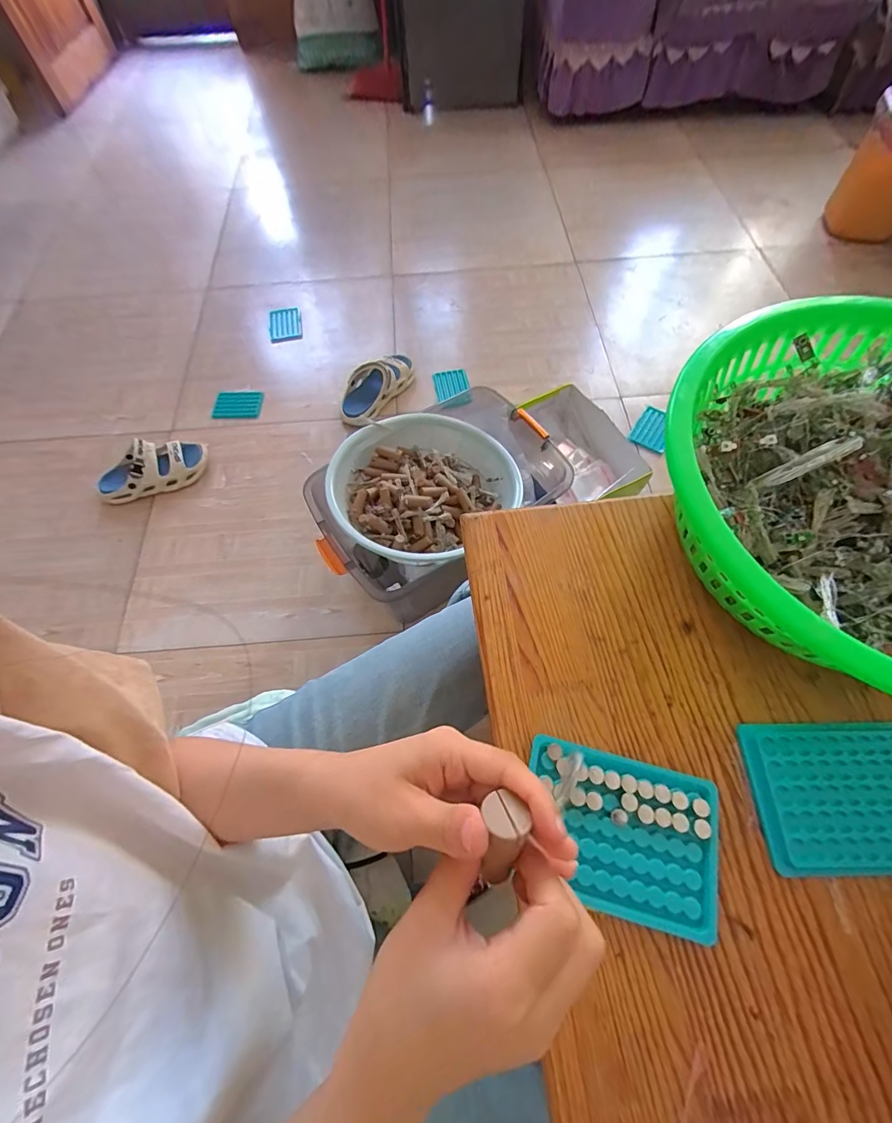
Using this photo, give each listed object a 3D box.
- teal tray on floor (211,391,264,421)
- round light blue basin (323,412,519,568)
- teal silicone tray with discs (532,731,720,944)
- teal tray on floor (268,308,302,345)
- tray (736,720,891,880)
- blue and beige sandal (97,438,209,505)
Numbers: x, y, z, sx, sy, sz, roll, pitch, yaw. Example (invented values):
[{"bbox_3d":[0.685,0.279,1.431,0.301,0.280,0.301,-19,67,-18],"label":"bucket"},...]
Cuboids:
[{"bbox_3d":[-0.579,-0.438,1.245,0.134,0.014,0.097,-1,64,1],"label":"teal tray on floor"},{"bbox_3d":[-0.043,-0.140,0.822,0.290,0.089,0.316,0,64,1],"label":"round light blue basin"},{"bbox_3d":[0.119,0.185,0.305,0.126,0.010,0.095,13,65,7],"label":"teal silicone tray with discs"},{"bbox_3d":[-0.506,-0.743,1.398,0.100,0.026,0.134,-11,65,-4],"label":"teal tray on floor"},{"bbox_3d":[0.285,0.165,0.315,0.125,0.011,0.096,-2,64,0],"label":"tray"},{"bbox_3d":[-0.716,-0.224,1.078,0.248,0.088,0.120,-18,65,-7],"label":"blue and beige sandal"}]

